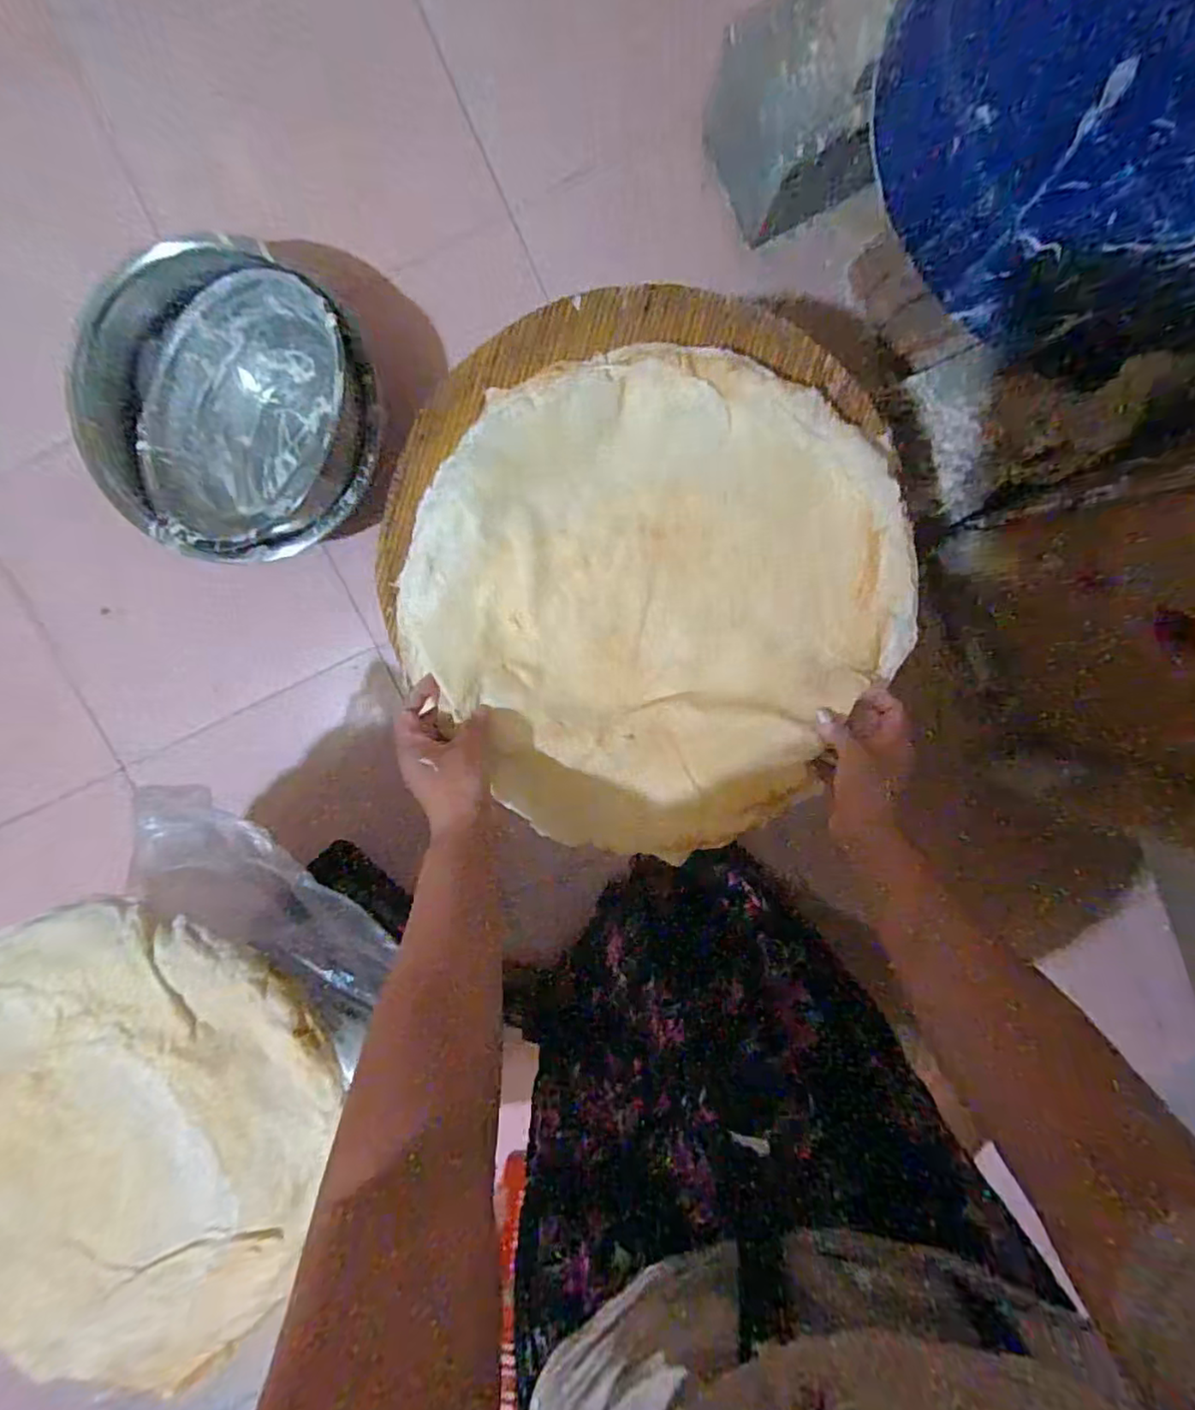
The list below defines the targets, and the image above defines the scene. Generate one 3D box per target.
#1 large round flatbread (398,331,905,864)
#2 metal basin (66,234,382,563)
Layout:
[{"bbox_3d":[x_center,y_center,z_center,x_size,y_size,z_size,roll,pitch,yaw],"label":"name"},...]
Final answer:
[{"bbox_3d":[0.048,-0.087,0.555,0.399,0.041,0.417,0,100,-1],"label":"large round flatbread"},{"bbox_3d":[-0.501,-0.409,0.889,0.358,0.180,0.369,0,100,-1],"label":"metal basin"}]

